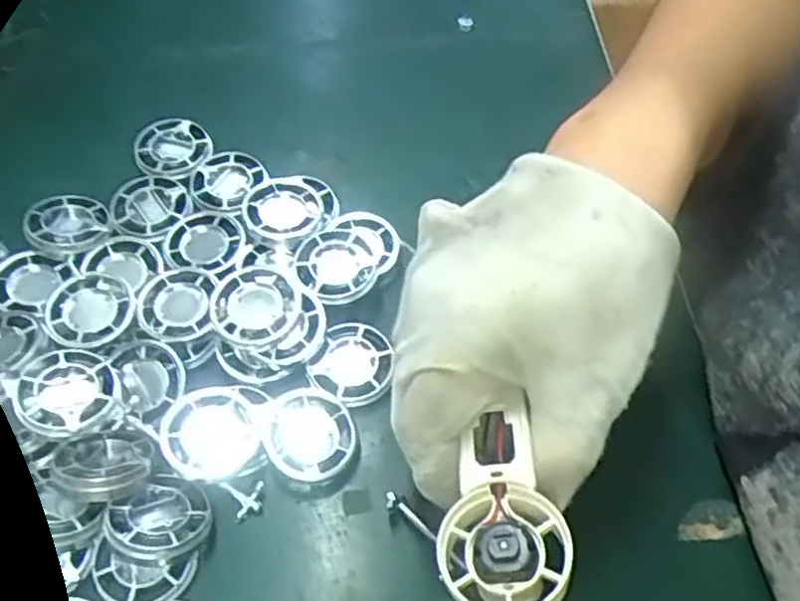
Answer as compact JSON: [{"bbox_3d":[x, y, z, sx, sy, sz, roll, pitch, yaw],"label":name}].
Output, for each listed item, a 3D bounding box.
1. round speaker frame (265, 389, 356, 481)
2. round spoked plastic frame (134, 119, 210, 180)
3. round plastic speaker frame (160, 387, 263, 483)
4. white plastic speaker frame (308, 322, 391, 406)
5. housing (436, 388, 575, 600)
[{"bbox_3d":[-0.038,0.056,0.317,0.036,0.010,0.037,0,58,0],"label":"round speaker frame"},{"bbox_3d":[-0.122,-0.080,0.408,0.039,0.009,0.039,0,58,0],"label":"round spoked plastic frame"},{"bbox_3d":[-0.077,0.054,0.310,0.038,0.010,0.036,0,58,0],"label":"round plastic speaker frame"},{"bbox_3d":[-0.021,0.025,0.331,0.033,0.010,0.038,19,60,12],"label":"white plastic speaker frame"},{"bbox_3d":[0.031,0.065,0.234,0.037,0.015,0.066,2,54,-3],"label":"housing"}]

